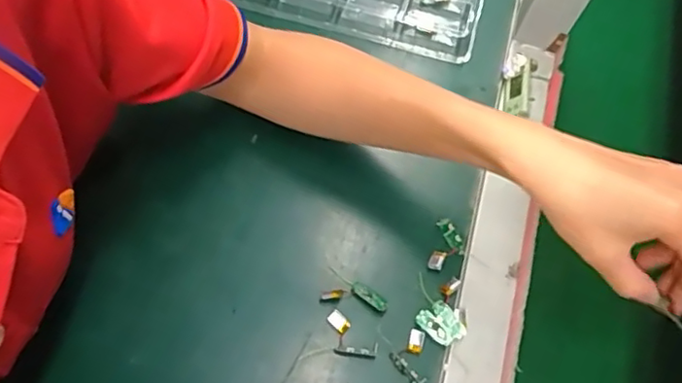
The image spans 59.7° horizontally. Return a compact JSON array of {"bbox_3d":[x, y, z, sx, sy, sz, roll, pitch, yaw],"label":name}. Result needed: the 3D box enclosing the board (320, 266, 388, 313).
[{"bbox_3d":[0.011,0.074,0.425,0.047,0.004,0.025,19,66,6],"label":"board"}]

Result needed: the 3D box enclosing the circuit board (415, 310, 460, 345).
[{"bbox_3d":[0.066,0.096,0.419,0.029,0.005,0.015,30,67,10],"label":"circuit board"}]

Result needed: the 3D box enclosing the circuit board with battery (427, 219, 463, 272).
[{"bbox_3d":[0.081,0.041,0.445,0.023,0.005,0.040,15,65,4],"label":"circuit board with battery"}]

